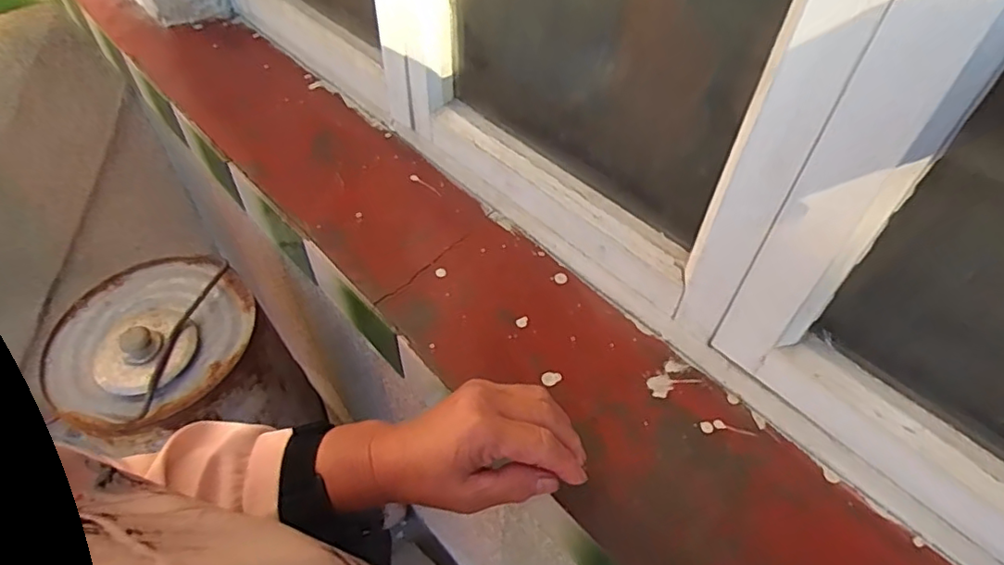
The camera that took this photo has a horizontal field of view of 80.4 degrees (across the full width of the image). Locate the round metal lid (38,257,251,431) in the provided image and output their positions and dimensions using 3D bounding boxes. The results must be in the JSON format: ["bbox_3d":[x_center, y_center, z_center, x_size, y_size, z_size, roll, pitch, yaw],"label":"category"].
[{"bbox_3d":[-0.470,0.066,0.796,0.241,0.040,0.257,1,51,-1],"label":"round metal lid"}]

